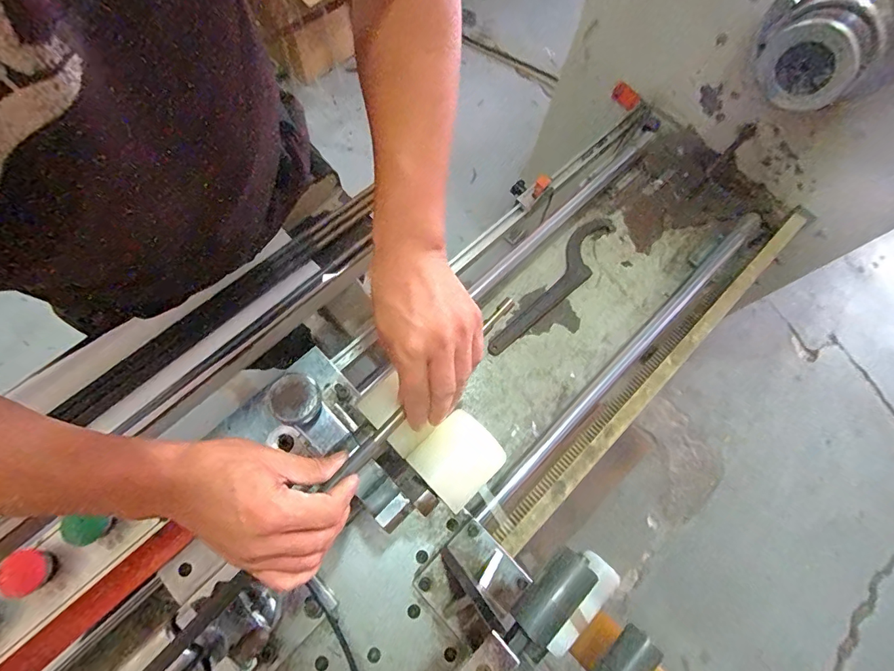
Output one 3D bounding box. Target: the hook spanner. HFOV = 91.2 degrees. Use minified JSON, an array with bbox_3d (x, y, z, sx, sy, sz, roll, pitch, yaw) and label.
[{"bbox_3d":[0.182,-0.082,0.738,0.061,0.012,0.317,39,76,9],"label":"hook spanner"}]

